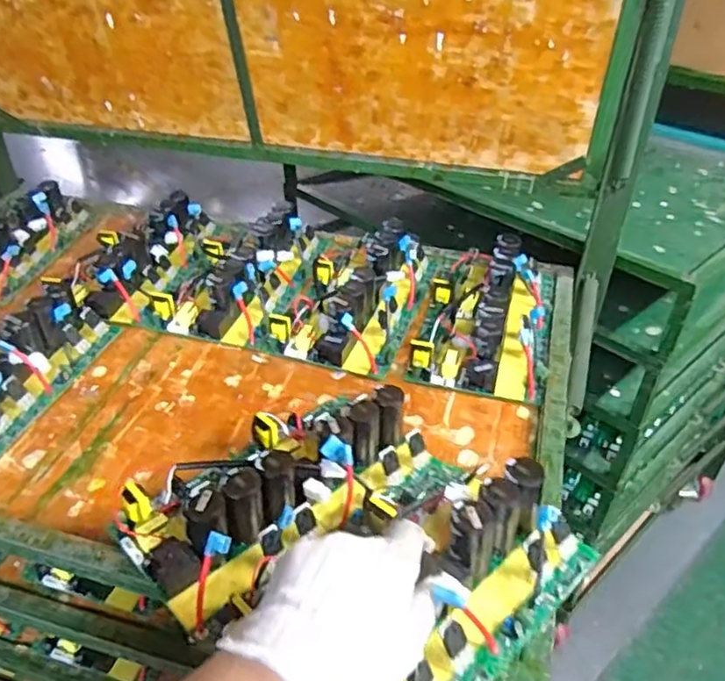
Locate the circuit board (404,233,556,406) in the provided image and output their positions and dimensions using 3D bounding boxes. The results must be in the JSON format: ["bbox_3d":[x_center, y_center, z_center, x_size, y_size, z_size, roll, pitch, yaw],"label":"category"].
[{"bbox_3d":[0.142,-0.038,0.701,0.141,0.062,0.245,11,37,13],"label":"circuit board"}]

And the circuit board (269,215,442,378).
[{"bbox_3d":[-0.015,-0.064,0.735,0.161,0.058,0.265,11,37,14],"label":"circuit board"}]

